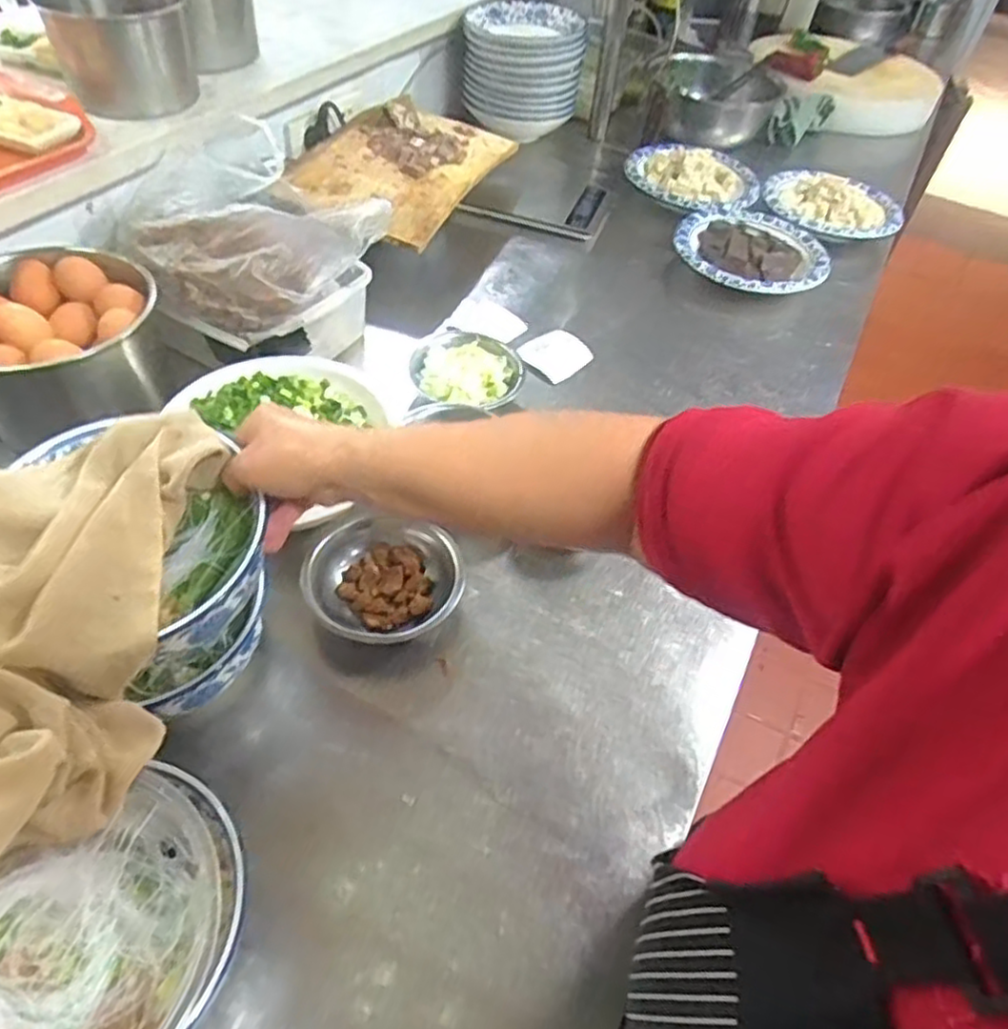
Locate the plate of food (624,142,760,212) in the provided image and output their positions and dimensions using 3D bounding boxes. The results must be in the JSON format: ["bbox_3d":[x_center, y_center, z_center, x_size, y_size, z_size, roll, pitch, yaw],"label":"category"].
[{"bbox_3d":[0.309,-0.560,1.147,0.213,0.039,0.175,16,53,11],"label":"plate of food"}]

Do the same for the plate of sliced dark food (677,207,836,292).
[{"bbox_3d":[0.372,-0.394,1.019,0.215,0.027,0.219,1,52,-1],"label":"plate of sliced dark food"}]

